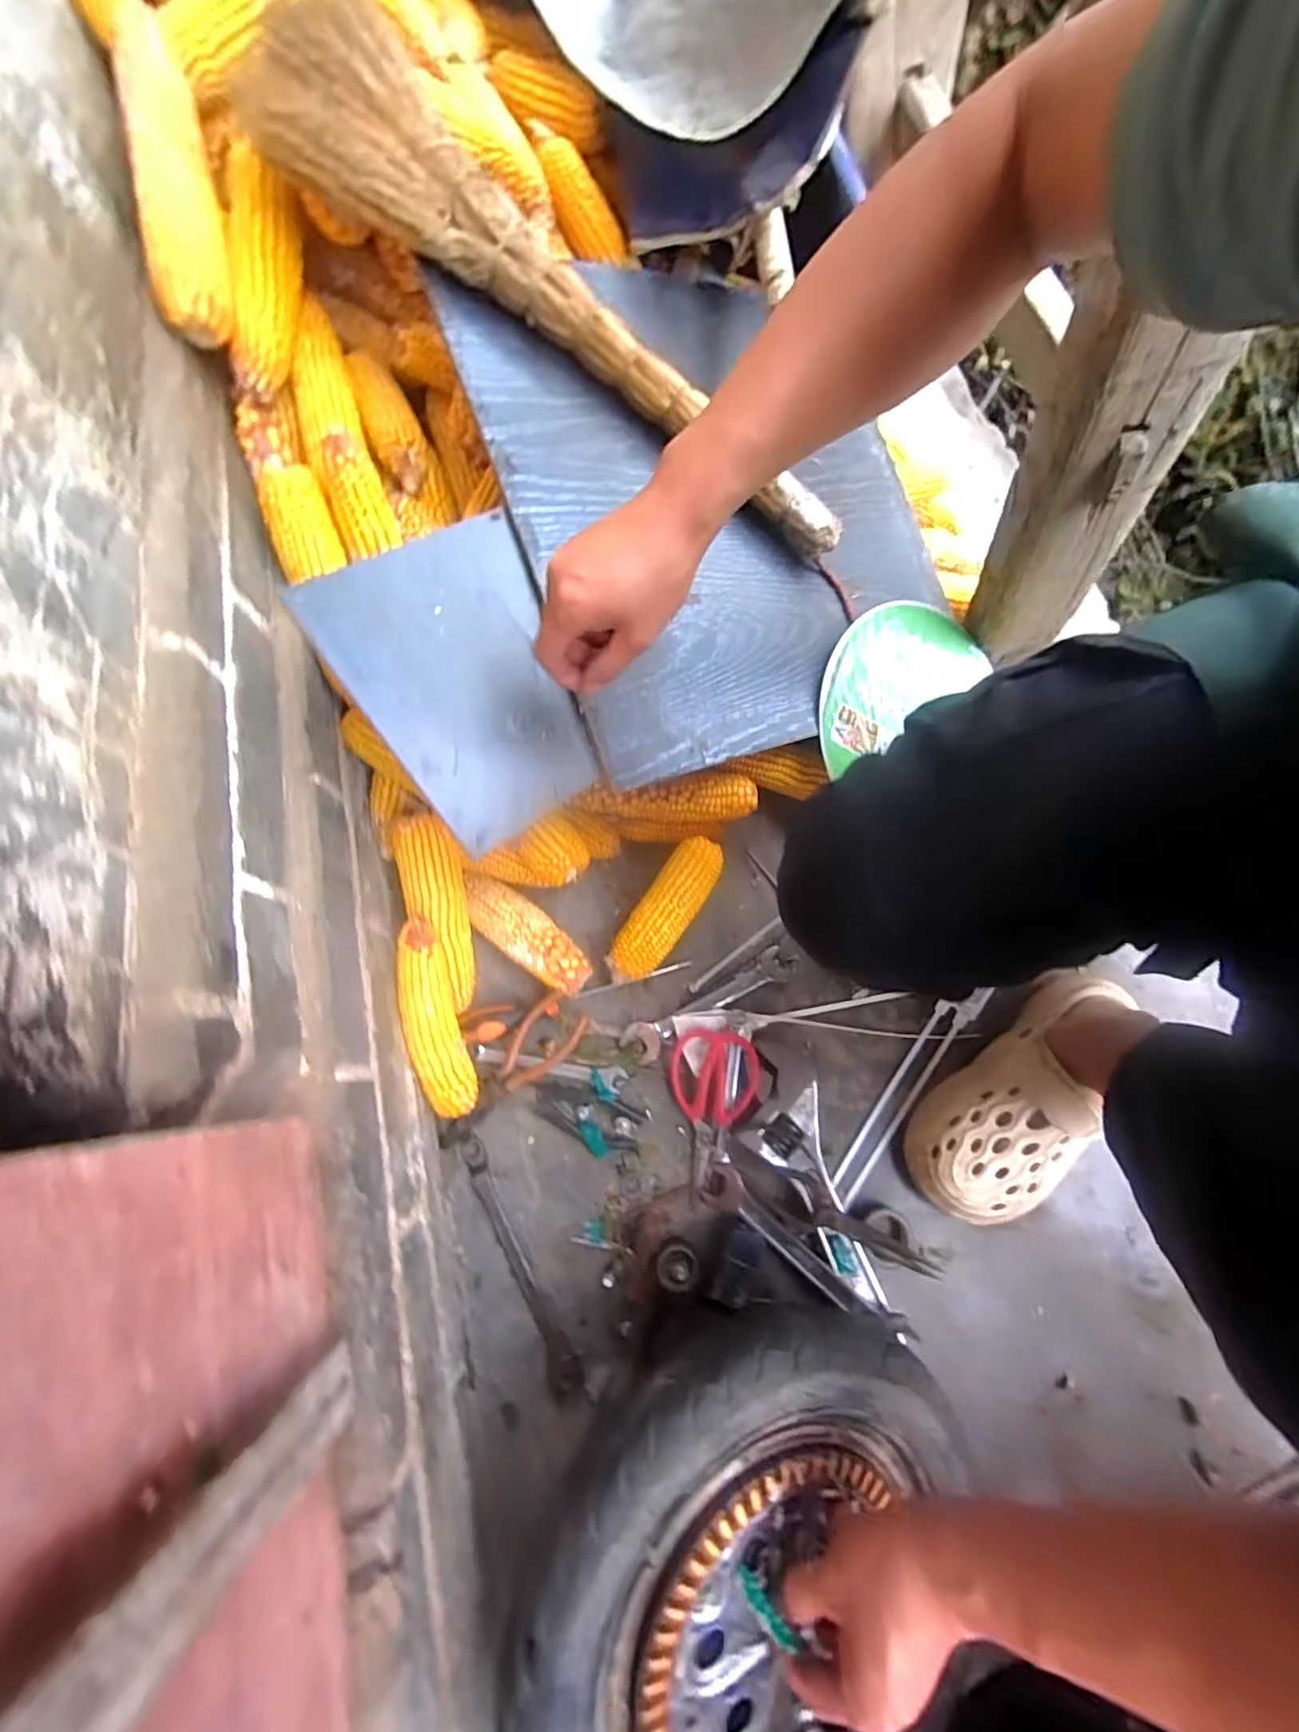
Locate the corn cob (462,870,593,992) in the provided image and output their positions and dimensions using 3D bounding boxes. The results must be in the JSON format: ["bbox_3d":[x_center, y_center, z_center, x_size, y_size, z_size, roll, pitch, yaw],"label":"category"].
[{"bbox_3d":[-0.127,0.076,0.616,0.155,0.047,0.059,38,75,11],"label":"corn cob"}]

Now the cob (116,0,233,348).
[{"bbox_3d":[-0.377,-0.543,0.465,0.044,0.053,0.207,-5,96,-2],"label":"cob"}]

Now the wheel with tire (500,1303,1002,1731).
[{"bbox_3d":[0.068,0.492,0.410,0.336,0.095,0.346,1,88,-21],"label":"wheel with tire"}]

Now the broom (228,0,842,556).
[{"bbox_3d":[-0.057,-0.485,0.509,0.584,0.036,0.146,32,73,-14],"label":"broom"}]

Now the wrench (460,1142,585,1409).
[{"bbox_3d":[-0.122,0.367,0.541,0.027,0.011,0.233,-27,74,-9],"label":"wrench"}]

